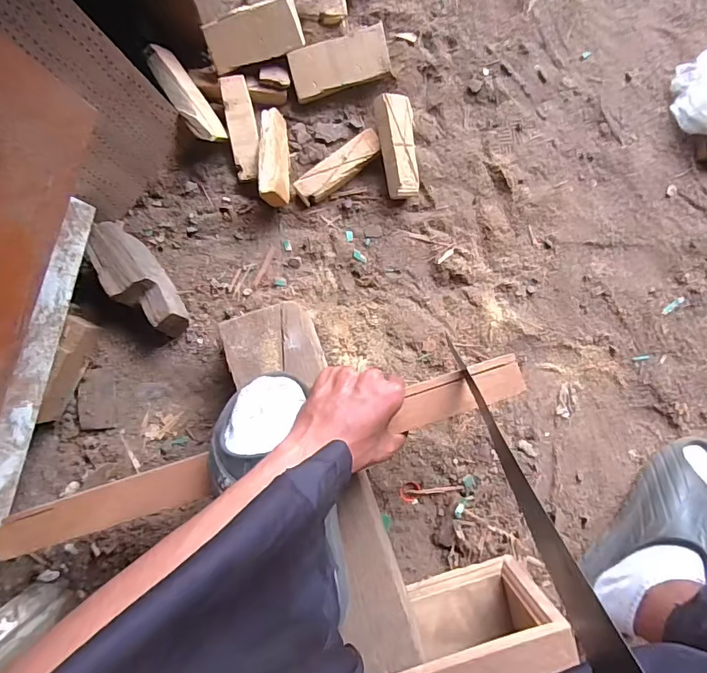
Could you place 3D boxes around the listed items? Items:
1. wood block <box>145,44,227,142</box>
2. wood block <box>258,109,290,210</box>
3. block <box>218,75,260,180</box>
[{"bbox_3d":[-0.207,-0.294,0.571,0.037,0.032,0.122,-35,106,-2],"label":"wood block"},{"bbox_3d":[-0.103,-0.231,0.600,0.035,0.040,0.127,-2,90,-2],"label":"wood block"},{"bbox_3d":[-0.143,-0.269,0.593,0.035,0.017,0.125,-9,91,-2],"label":"block"}]

